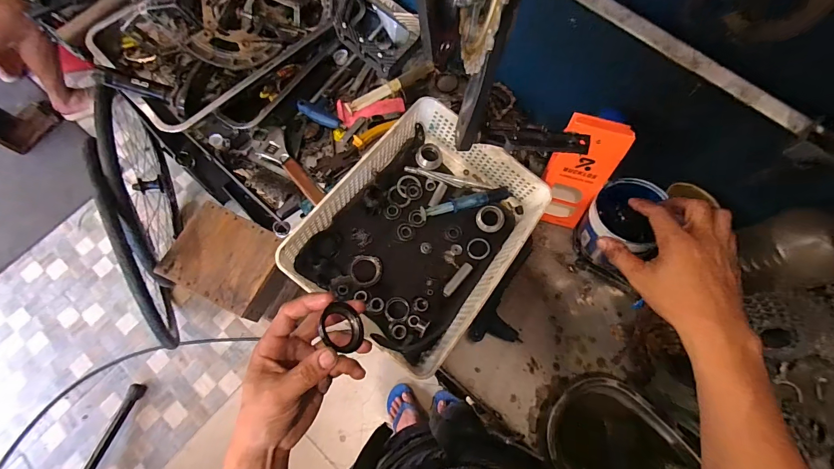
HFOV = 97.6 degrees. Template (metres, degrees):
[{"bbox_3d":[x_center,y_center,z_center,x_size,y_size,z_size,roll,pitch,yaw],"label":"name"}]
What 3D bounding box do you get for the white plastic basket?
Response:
[{"bbox_3d":[0.014,-0.007,0.527,0.244,0.114,0.315,35,75,12],"label":"white plastic basket"}]

